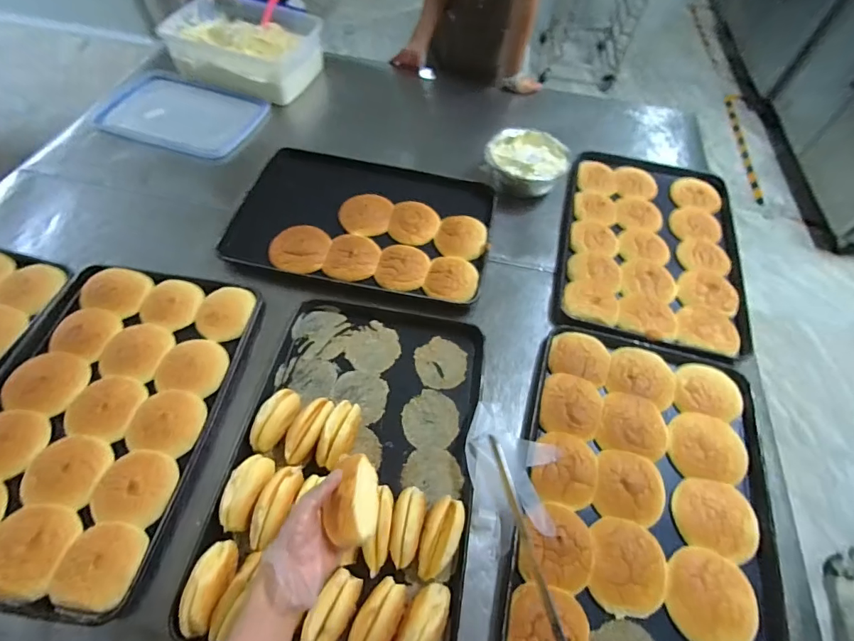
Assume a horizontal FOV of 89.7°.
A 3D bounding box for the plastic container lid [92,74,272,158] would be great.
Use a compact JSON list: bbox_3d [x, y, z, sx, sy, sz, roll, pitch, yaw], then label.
[{"bbox_3d":[-0.680,-0.571,1.190,0.403,0.032,0.272,18,57,9],"label":"plastic container lid"}]

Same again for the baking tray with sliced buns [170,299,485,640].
[{"bbox_3d":[-0.113,0.217,0.724,0.380,0.063,0.582,8,56,2],"label":"baking tray with sliced buns"}]

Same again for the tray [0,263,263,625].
[{"bbox_3d":[-0.565,0.151,0.744,0.385,0.030,0.573,7,56,2],"label":"tray"}]

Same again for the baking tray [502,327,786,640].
[{"bbox_3d":[0.365,0.290,0.715,0.385,0.041,0.582,15,57,7],"label":"baking tray"}]

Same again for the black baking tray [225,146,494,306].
[{"bbox_3d":[-0.139,-0.242,1.004,0.568,0.039,0.366,10,56,4],"label":"black baking tray"}]

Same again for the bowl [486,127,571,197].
[{"bbox_3d":[0.252,-0.397,1.089,0.179,0.094,0.181,1,56,-2],"label":"bowl"}]

